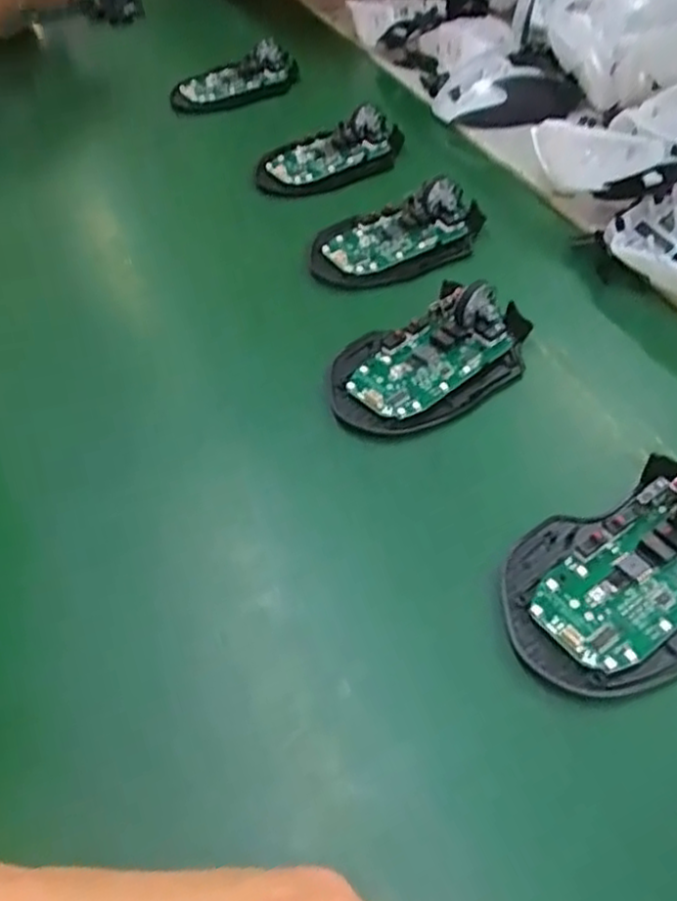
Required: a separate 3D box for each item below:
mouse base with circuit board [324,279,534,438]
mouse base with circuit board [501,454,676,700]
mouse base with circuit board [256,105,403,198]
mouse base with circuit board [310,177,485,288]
[{"bbox_3d":[0.047,-0.051,0.365,0.111,0.026,0.069,-28,54,-17],"label":"mouse base with circuit board"},{"bbox_3d":[0.117,0.045,0.276,0.111,0.033,0.073,-22,53,-13],"label":"mouse base with circuit board"},{"bbox_3d":[-0.004,-0.217,0.521,0.113,0.030,0.055,-21,52,-12],"label":"mouse base with circuit board"},{"bbox_3d":[0.038,-0.134,0.442,0.109,0.025,0.062,-14,51,-7],"label":"mouse base with circuit board"}]

